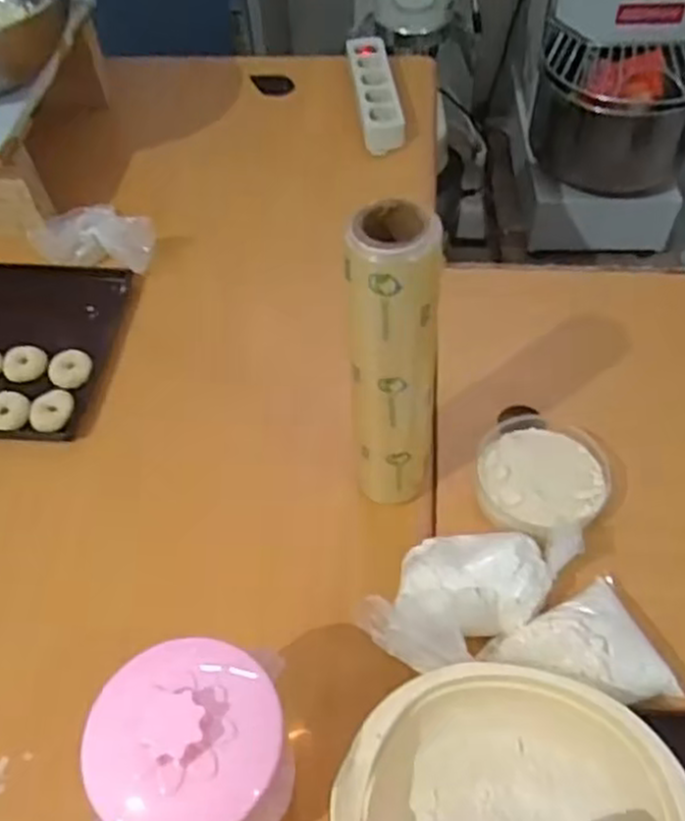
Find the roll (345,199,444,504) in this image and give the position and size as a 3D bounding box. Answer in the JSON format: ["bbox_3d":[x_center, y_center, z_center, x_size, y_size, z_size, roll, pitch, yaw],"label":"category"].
[{"bbox_3d":[0.040,-0.020,0.605,0.066,0.320,0.057,6,54,7],"label":"roll"}]

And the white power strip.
[{"bbox_3d":[0.047,-0.451,1.066,0.056,0.033,0.234,-7,54,-2],"label":"white power strip"}]

